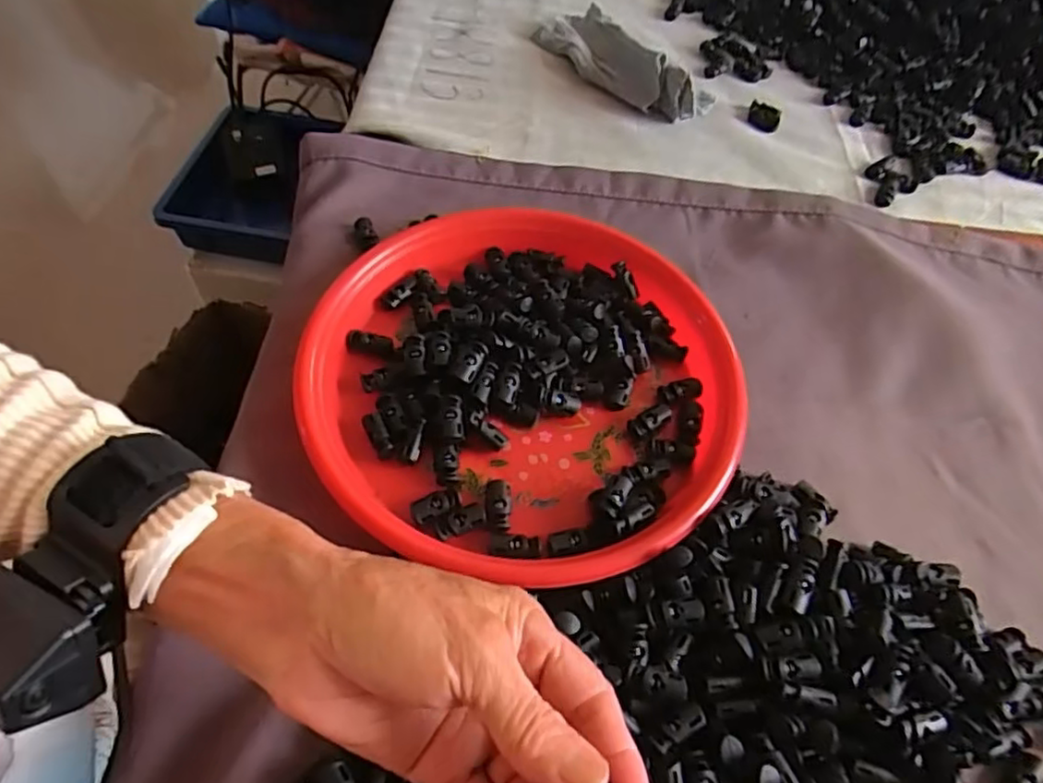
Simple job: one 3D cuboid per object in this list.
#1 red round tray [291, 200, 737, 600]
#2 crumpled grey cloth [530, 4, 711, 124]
[{"bbox_3d":[0.004,-0.012,0.397,0.242,0.031,0.246,2,57,-3],"label":"red round tray"},{"bbox_3d":[0.091,-0.307,0.591,0.077,0.042,0.183,-37,67,-24],"label":"crumpled grey cloth"}]

